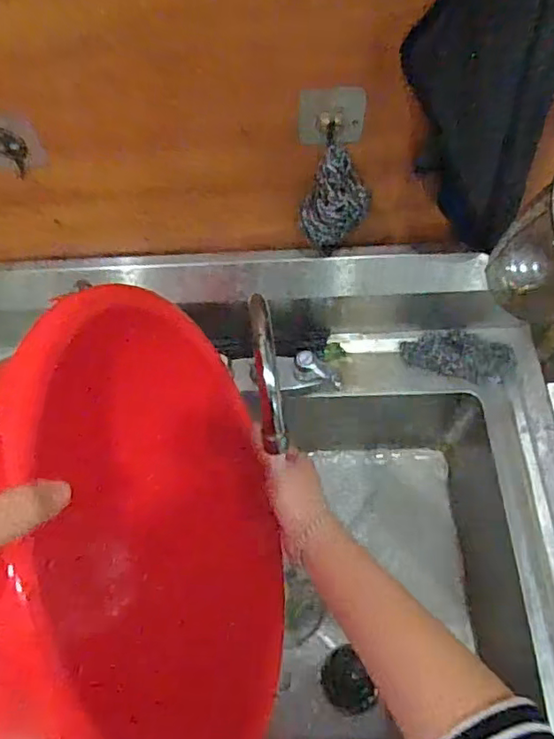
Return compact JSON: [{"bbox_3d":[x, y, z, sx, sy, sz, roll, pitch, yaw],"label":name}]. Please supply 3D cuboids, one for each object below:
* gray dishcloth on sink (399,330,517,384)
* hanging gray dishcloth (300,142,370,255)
[{"bbox_3d":[0.219,-0.020,0.700,0.128,0.019,0.062,13,63,9],"label":"gray dishcloth on sink"},{"bbox_3d":[0.050,-0.157,0.542,0.052,0.090,0.056,-32,65,-14],"label":"hanging gray dishcloth"}]

